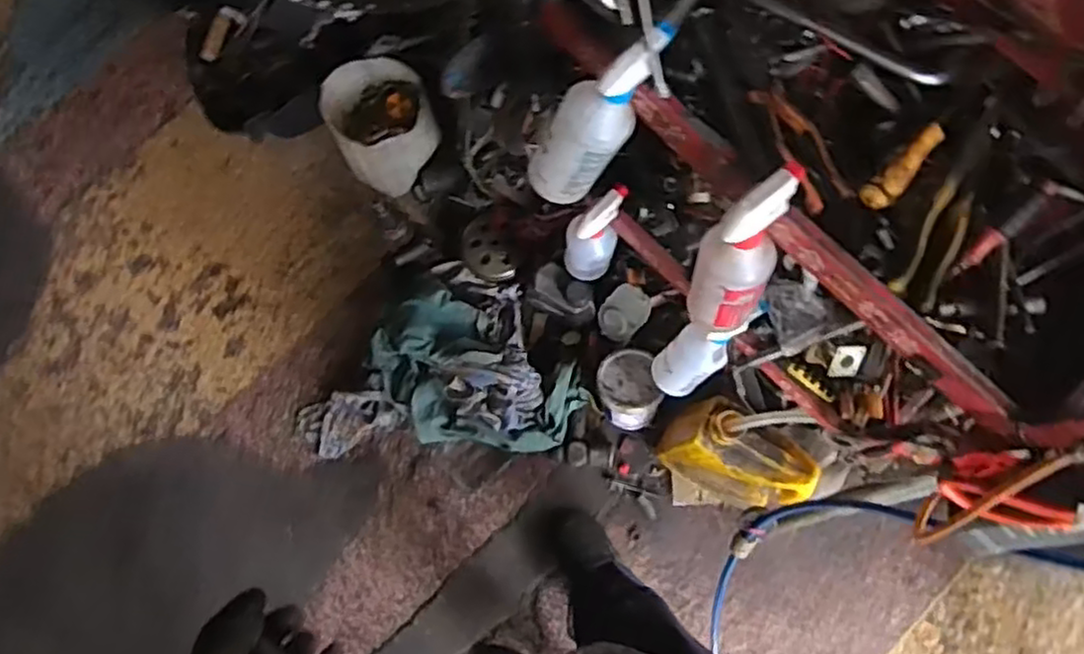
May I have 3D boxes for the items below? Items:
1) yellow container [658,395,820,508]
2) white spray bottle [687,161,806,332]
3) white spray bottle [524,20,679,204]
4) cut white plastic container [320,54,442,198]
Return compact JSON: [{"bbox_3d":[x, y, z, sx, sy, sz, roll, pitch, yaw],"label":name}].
[{"bbox_3d":[0.325,0.221,1.198,0.228,0.305,0.132,25,79,6],"label":"yellow container"},{"bbox_3d":[0.196,-0.065,0.708,0.080,0.217,0.064,9,56,2],"label":"white spray bottle"},{"bbox_3d":[0.047,-0.199,0.699,0.080,0.211,0.064,-32,79,-40],"label":"white spray bottle"},{"bbox_3d":[-0.304,-0.396,1.340,0.182,0.190,0.225,-29,79,-5],"label":"cut white plastic container"}]

